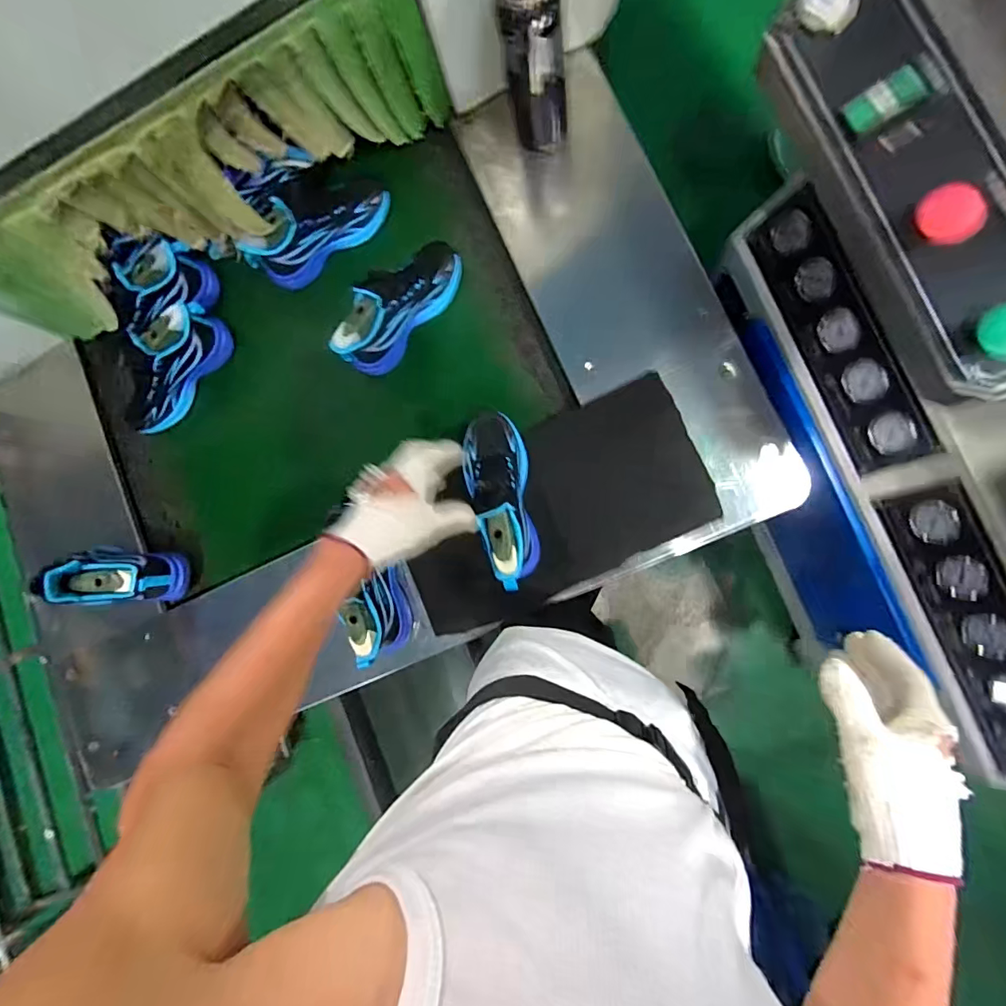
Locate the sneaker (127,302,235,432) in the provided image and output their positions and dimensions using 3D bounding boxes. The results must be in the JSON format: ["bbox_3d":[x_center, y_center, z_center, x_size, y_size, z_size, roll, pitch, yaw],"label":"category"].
[{"bbox_3d":[-0.562,-0.232,0.798,0.084,0.112,0.218,35,93,9],"label":"sneaker"}]

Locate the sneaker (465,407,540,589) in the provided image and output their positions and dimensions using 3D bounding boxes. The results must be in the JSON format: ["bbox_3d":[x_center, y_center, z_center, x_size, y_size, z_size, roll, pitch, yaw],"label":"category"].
[{"bbox_3d":[-0.007,-0.011,0.655,0.093,0.106,0.254,-13,71,8],"label":"sneaker"}]

